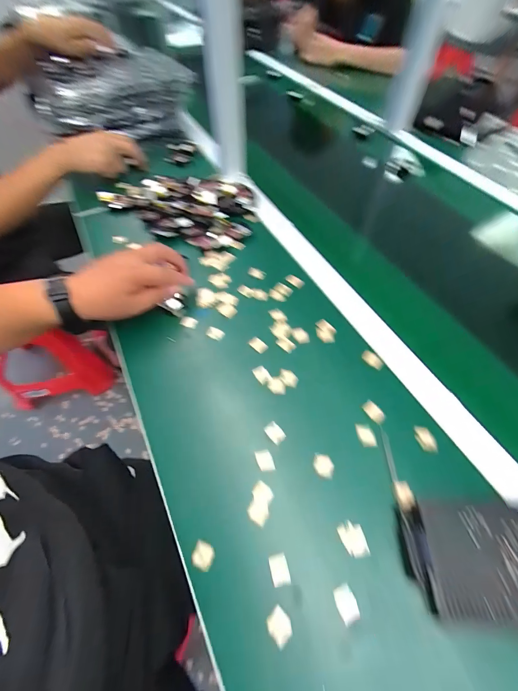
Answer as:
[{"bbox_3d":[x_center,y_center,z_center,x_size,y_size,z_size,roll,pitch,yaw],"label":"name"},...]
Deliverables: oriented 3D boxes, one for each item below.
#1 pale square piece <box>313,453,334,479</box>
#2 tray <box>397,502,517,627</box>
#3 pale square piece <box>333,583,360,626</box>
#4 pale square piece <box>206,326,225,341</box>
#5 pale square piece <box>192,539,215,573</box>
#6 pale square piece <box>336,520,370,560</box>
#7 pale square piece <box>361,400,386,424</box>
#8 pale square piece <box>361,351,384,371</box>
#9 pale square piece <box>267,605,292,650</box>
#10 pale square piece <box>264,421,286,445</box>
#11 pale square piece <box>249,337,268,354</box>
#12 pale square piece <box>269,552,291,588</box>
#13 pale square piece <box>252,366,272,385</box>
[{"bbox_3d":[0.068,0.126,0.315,0.021,0.004,0.021,13,58,11],"label":"pale square piece"},{"bbox_3d":[0.204,0.185,0.260,0.148,0.020,0.084,1,56,3],"label":"tray"},{"bbox_3d":[0.074,0.219,0.256,0.017,0.004,0.024,-18,57,-10],"label":"pale square piece"},{"bbox_3d":[-0.060,-0.017,0.414,0.024,0.004,0.016,22,60,16],"label":"pale square piece"},{"bbox_3d":[-0.051,0.193,0.276,0.019,0.005,0.019,22,60,16],"label":"pale square piece"},{"bbox_3d":[0.088,0.180,0.279,0.021,0.004,0.029,-16,57,-9],"label":"pale square piece"},{"bbox_3d":[0.133,0.077,0.348,0.017,0.004,0.027,-33,61,-19],"label":"pale square piece"},{"bbox_3d":[0.147,0.018,0.389,0.029,0.004,0.018,39,65,24],"label":"pale square piece"},{"bbox_3d":[0.017,0.233,0.250,0.019,0.006,0.022,-39,63,-21],"label":"pale square piece"},{"bbox_3d":[0.018,0.097,0.335,0.016,0.004,0.024,-36,62,-20],"label":"pale square piece"},{"bbox_3d":[-0.001,-0.001,0.401,0.025,0.004,0.015,38,65,24],"label":"pale square piece"},{"bbox_3d":[0.018,0.200,0.269,0.016,0.006,0.023,-13,57,-6],"label":"pale square piece"},{"bbox_3d":[0.003,0.036,0.376,0.015,0.005,0.025,-32,61,-18],"label":"pale square piece"}]

